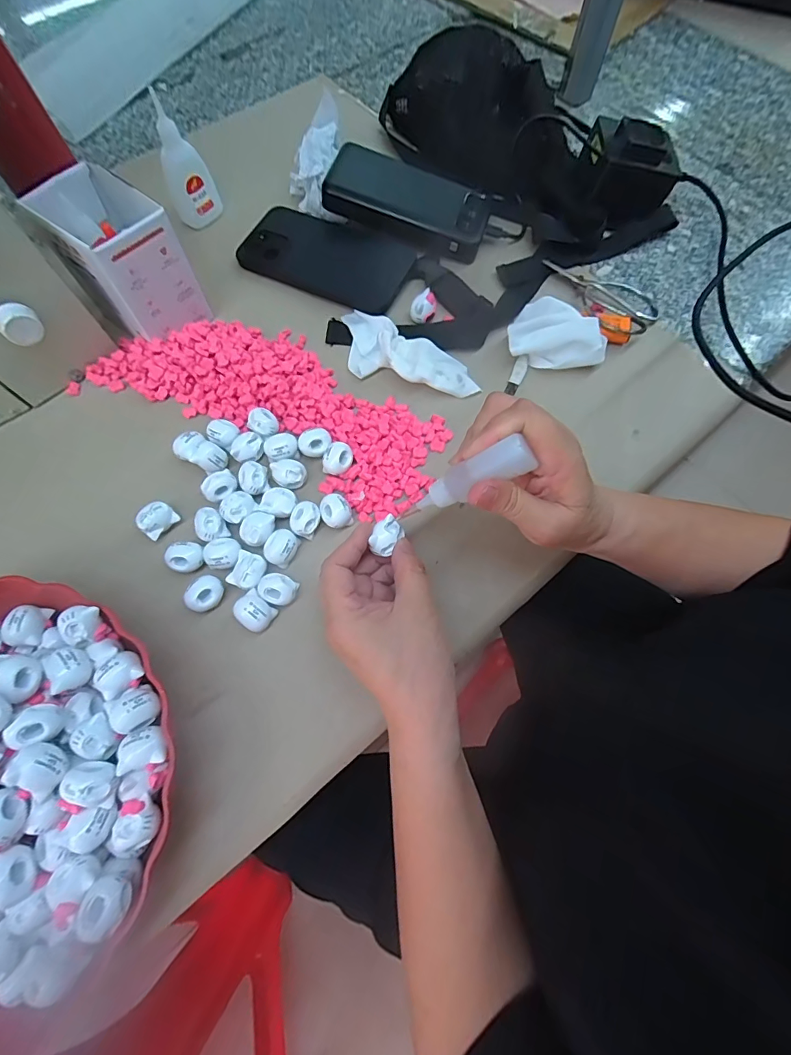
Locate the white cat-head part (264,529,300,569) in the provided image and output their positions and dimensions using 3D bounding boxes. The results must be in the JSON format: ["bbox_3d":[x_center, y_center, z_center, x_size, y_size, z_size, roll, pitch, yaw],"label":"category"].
[{"bbox_3d":[-0.083,0.014,0.317,0.020,0.015,0.025,21,70,7],"label":"white cat-head part"}]

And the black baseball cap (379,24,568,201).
[{"bbox_3d":[0.087,-0.439,0.461,0.217,0.068,0.138,34,72,12],"label":"black baseball cap"}]

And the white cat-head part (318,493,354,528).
[{"bbox_3d":[-0.044,-0.012,0.324,0.022,0.014,0.022,0,68,-1],"label":"white cat-head part"}]

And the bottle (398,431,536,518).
[{"bbox_3d":[0.038,-0.025,0.256,0.017,0.088,0.017,10,61,-42],"label":"bottle"}]

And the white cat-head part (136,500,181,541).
[{"bbox_3d":[-0.176,-0.006,0.323,0.018,0.018,0.025,39,73,13],"label":"white cat-head part"}]

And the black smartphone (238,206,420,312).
[{"bbox_3d":[-0.066,-0.261,0.420,0.157,0.016,0.079,23,70,8],"label":"black smartphone"}]

